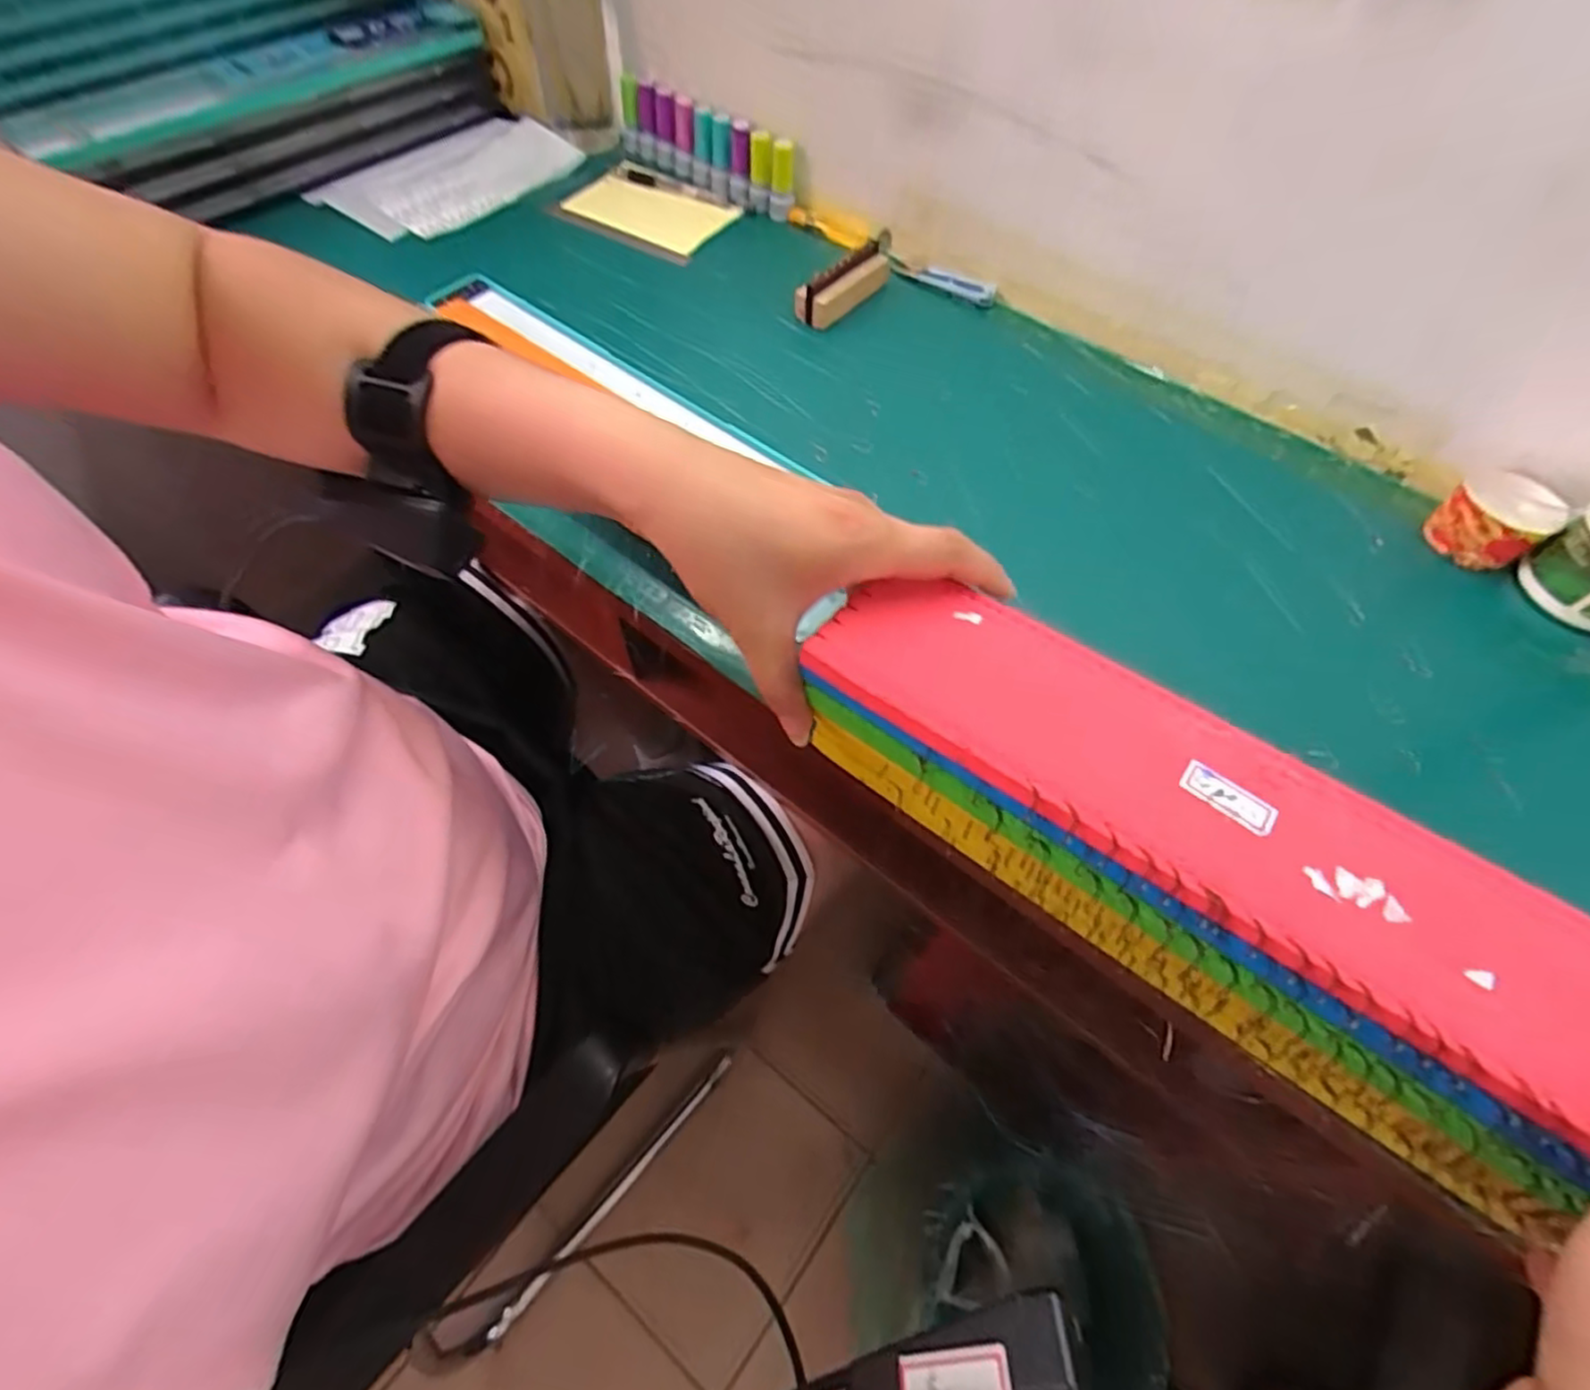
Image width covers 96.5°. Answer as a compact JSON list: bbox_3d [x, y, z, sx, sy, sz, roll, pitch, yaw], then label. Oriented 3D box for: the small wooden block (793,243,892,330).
[{"bbox_3d":[0.041,-0.352,0.606,0.024,0.034,0.098,39,66,19],"label":"small wooden block"}]

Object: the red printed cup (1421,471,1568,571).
[{"bbox_3d":[0.466,-0.118,0.474,0.066,0.047,0.060,-32,65,-19],"label":"red printed cup"}]

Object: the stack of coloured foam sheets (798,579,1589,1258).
[{"bbox_3d":[0.157,0.064,0.302,0.335,0.090,0.090,33,64,15],"label":"stack of coloured foam sheets"}]

